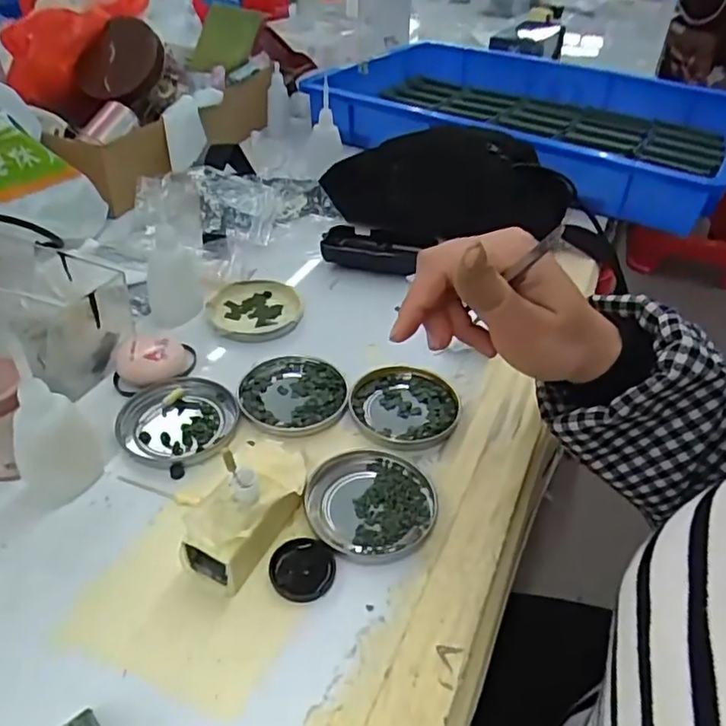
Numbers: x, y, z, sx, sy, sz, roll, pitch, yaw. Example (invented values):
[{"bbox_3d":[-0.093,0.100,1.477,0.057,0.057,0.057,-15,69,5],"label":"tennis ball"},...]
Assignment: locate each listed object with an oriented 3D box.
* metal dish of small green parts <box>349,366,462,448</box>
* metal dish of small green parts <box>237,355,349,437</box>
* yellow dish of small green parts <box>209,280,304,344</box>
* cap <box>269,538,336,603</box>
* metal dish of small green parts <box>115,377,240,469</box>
[{"bbox_3d":[0.029,0.031,0.437,0.074,0.007,0.077,2,40,-2],"label":"metal dish of small green parts"},{"bbox_3d":[-0.052,0.023,0.443,0.076,0.007,0.079,-2,40,-6],"label":"metal dish of small green parts"},{"bbox_3d":[-0.093,-0.046,0.523,0.078,0.013,0.078,-8,42,-14],"label":"yellow dish of small green parts"},{"bbox_3d":[-0.033,0.115,0.335,0.035,0.007,0.034,2,40,-2],"label":"cap"},{"bbox_3d":[-0.127,0.040,0.419,0.079,0.010,0.077,2,40,-2],"label":"metal dish of small green parts"}]

